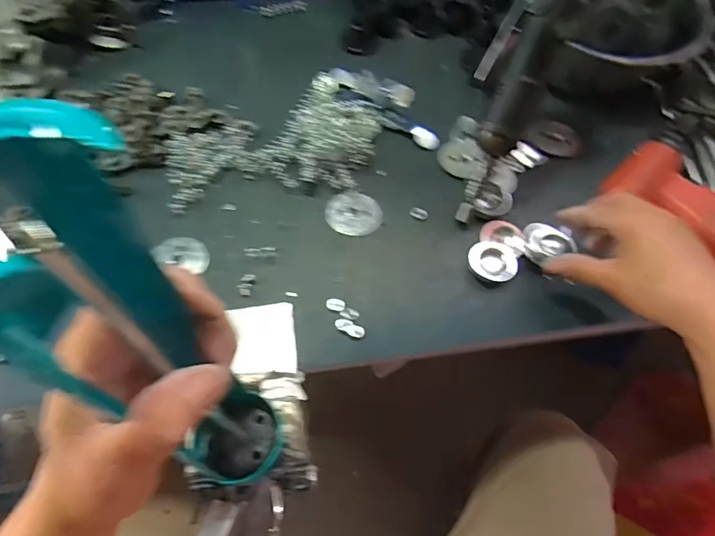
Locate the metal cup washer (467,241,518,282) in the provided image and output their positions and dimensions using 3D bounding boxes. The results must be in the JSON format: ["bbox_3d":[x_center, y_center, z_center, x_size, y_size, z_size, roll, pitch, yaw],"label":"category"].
[{"bbox_3d":[0.116,-0.006,0.397,0.040,0.008,0.038,8,62,3],"label":"metal cup washer"}]

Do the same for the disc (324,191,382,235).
[{"bbox_3d":[-0.003,-0.052,0.427,0.051,0.004,0.047,1,62,-1],"label":"disc"}]

